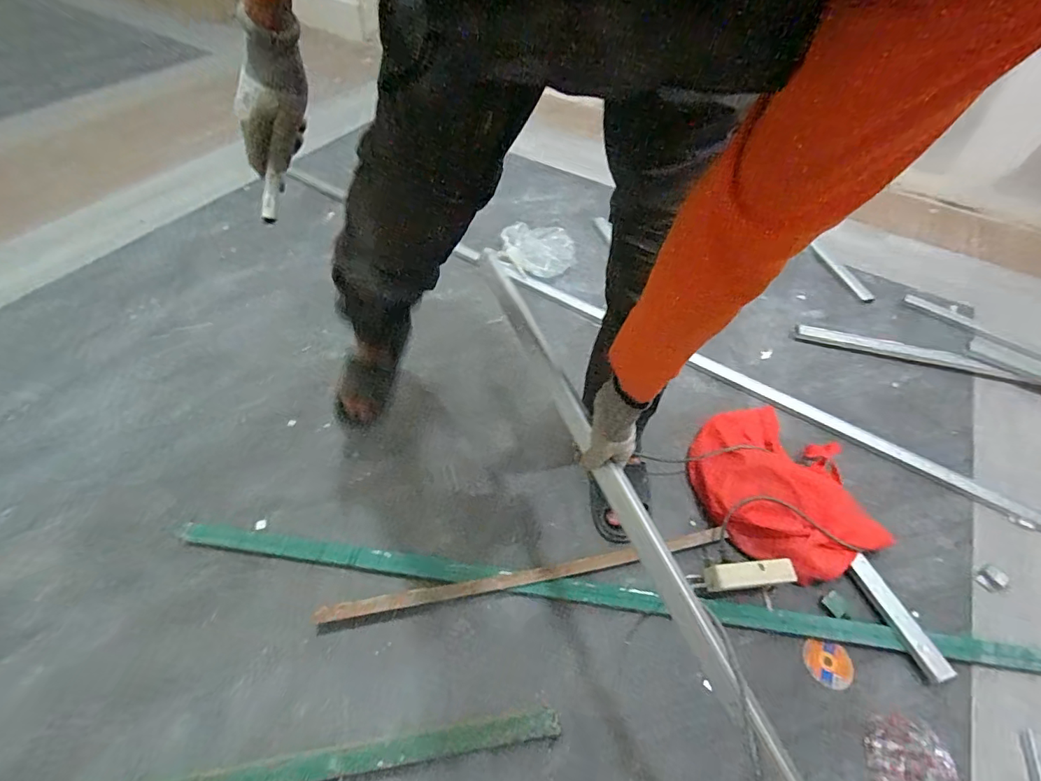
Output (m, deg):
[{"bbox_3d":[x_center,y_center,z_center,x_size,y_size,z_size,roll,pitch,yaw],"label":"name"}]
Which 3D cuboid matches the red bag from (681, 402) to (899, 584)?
[{"bbox_3d":[0.556,0.200,1.019,0.359,0.078,0.387,-23,58,-18],"label":"red bag"}]

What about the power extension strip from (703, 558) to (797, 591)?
[{"bbox_3d":[0.430,0.345,0.885,0.171,0.029,0.046,-2,52,-5],"label":"power extension strip"}]

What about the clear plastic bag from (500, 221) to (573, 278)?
[{"bbox_3d":[0.051,-0.470,1.530,0.203,0.037,0.280,-38,64,-26],"label":"clear plastic bag"}]

